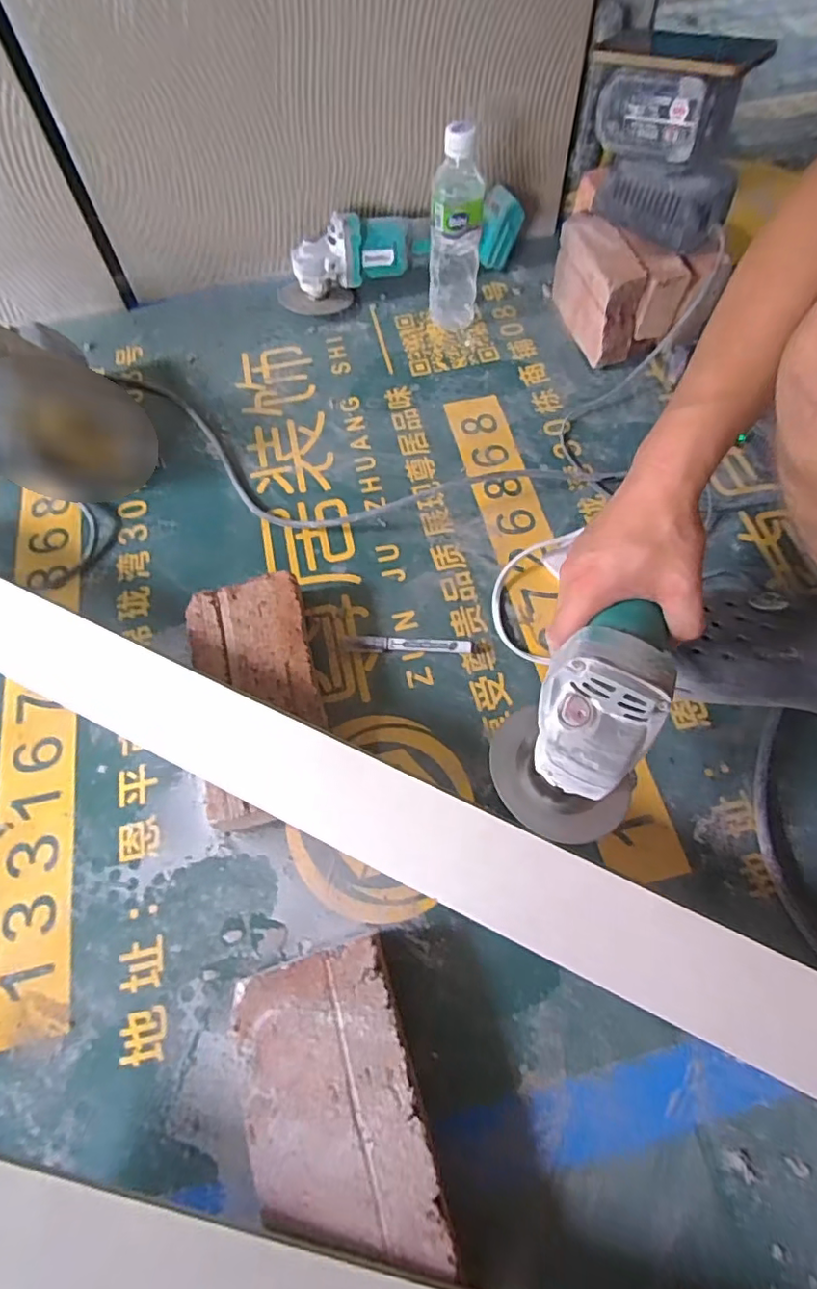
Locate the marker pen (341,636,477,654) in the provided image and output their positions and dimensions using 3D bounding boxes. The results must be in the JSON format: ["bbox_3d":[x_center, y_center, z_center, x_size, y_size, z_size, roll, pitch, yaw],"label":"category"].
[{"bbox_3d":[0.001,0.000,0.546,0.129,0.009,0.016,1,65,2],"label":"marker pen"}]

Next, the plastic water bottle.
[{"bbox_3d":[0.056,-0.485,0.664,0.059,0.204,0.070,3,65,3],"label":"plastic water bottle"}]

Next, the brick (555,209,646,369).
[{"bbox_3d":[0.227,-0.432,0.686,0.049,0.111,0.155,-14,65,-6],"label":"brick"}]

